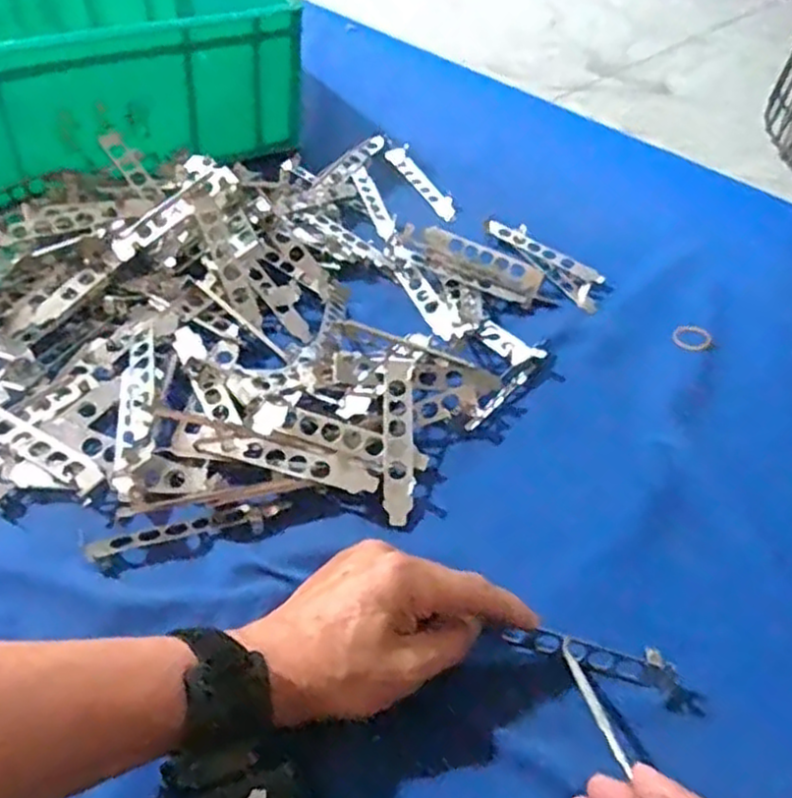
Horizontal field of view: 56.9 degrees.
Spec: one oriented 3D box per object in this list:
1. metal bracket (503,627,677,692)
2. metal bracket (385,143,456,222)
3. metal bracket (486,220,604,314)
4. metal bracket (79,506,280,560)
[{"bbox_3d":[0.107,0.140,0.402,0.094,0.011,0.018,15,48,2],"label":"metal bracket"},{"bbox_3d":[0.024,-0.228,0.754,0.029,0.008,0.125,-16,51,-20],"label":"metal bracket"},{"bbox_3d":[0.140,-0.127,0.667,0.038,0.019,0.127,-31,57,-29],"label":"metal bracket"},{"bbox_3d":[-0.128,0.079,0.442,0.111,0.004,0.018,-9,49,-14],"label":"metal bracket"}]

